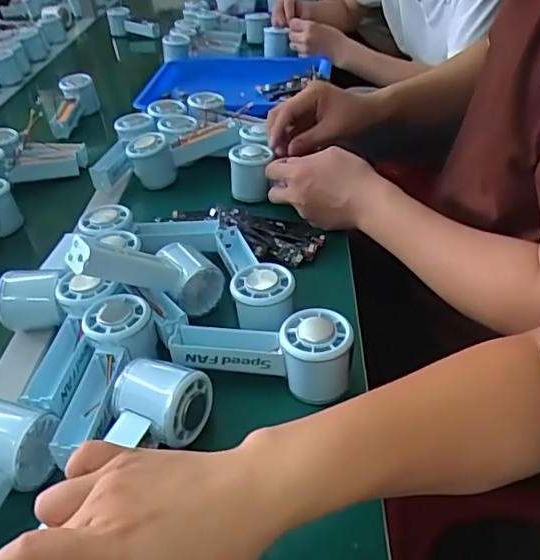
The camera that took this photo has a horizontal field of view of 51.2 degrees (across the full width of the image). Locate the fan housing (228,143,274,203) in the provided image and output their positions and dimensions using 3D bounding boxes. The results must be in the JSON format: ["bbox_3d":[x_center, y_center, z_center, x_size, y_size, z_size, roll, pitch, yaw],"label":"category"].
[{"bbox_3d":[-0.021,-0.142,0.729,0.054,0.054,0.056,5,39,15],"label":"fan housing"}]

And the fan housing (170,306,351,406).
[{"bbox_3d":[-0.009,0.059,0.472,0.152,0.052,0.053,5,39,14],"label":"fan housing"}]

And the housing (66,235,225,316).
[{"bbox_3d":[-0.117,-0.012,0.530,0.153,0.055,0.064,16,20,-40],"label":"housing"}]

